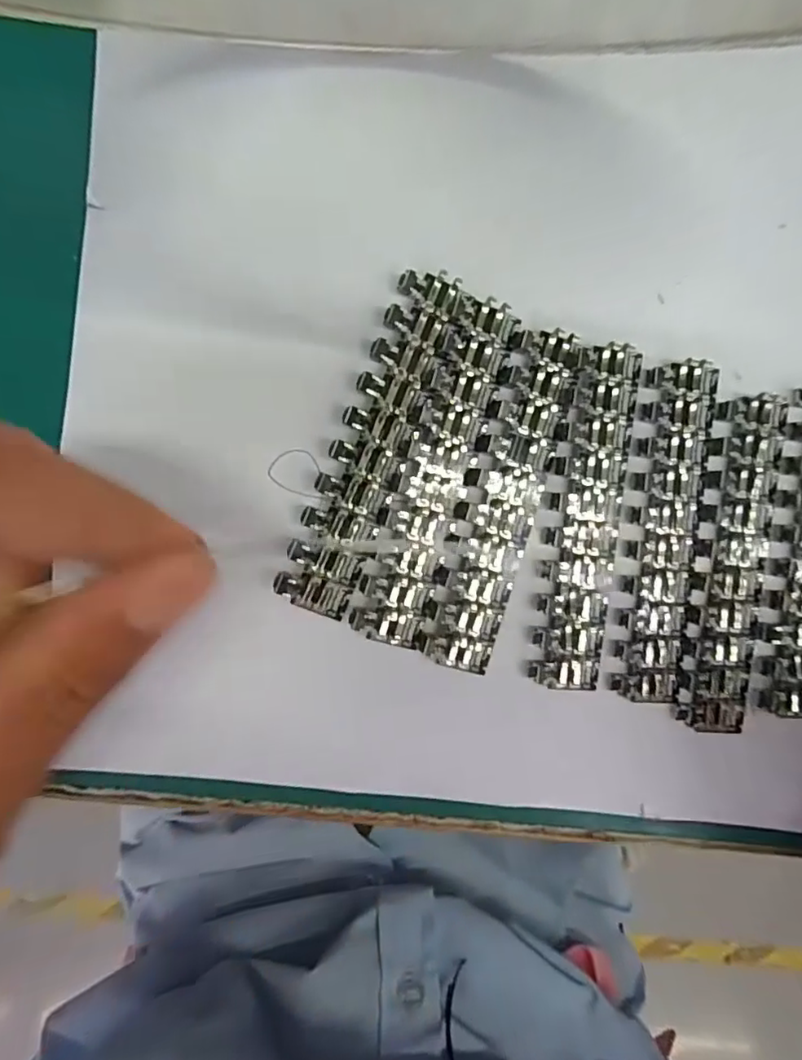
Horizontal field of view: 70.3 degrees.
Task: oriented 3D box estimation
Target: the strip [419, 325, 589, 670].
[{"bbox_3d":[0.032,-0.008,0.181,0.026,0.004,0.108,15,95,-4],"label":"strip"}]

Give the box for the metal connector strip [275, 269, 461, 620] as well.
[{"bbox_3d":[-0.009,-0.027,0.175,0.023,0.008,0.109,22,94,-5],"label":"metal connector strip"}]

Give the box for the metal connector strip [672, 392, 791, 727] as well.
[{"bbox_3d":[0.109,0.012,0.186,0.025,0.005,0.109,6,95,-2],"label":"metal connector strip"}]

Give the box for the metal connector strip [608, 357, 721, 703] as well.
[{"bbox_3d":[0.085,0.001,0.186,0.027,0.006,0.109,5,95,-2],"label":"metal connector strip"}]

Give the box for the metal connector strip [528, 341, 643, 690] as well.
[{"bbox_3d":[0.059,-0.003,0.183,0.026,0.004,0.109,5,95,-2],"label":"metal connector strip"}]

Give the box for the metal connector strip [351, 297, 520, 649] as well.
[{"bbox_3d":[0.012,-0.018,0.179,0.024,0.005,0.109,17,94,-4],"label":"metal connector strip"}]

